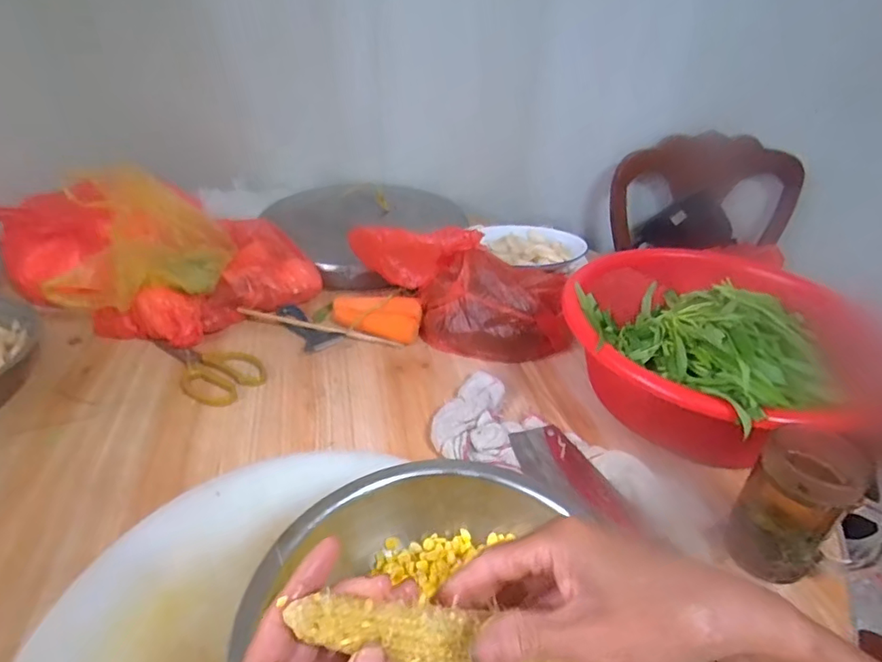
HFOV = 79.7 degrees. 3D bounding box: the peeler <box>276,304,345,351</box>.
[{"bbox_3d":[-0.211,-0.009,0.833,0.057,0.011,0.129,-24,41,-33],"label":"peeler"}]

